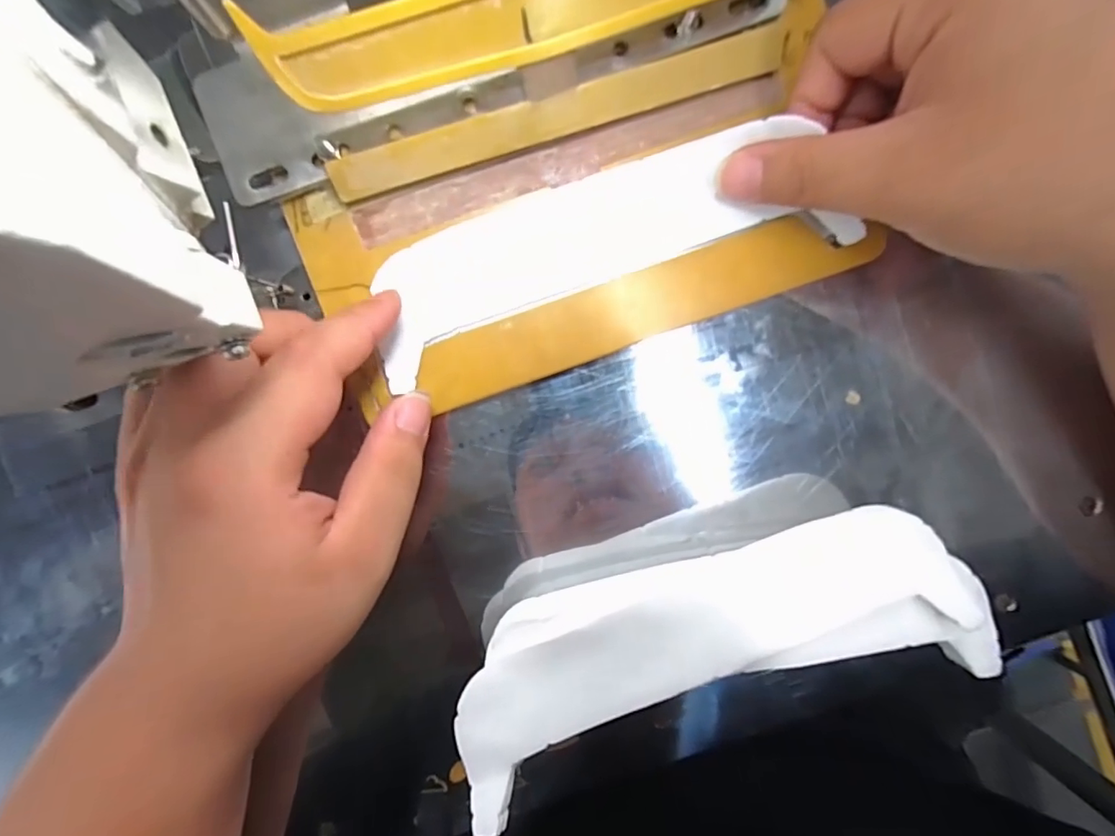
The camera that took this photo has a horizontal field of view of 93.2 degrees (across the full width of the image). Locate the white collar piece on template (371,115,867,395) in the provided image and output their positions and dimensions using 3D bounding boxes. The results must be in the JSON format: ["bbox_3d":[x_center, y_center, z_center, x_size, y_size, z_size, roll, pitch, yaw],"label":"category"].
[{"bbox_3d":[0.015,-0.067,0.208,0.186,0.017,0.054,-20,98,2],"label":"white collar piece on template"}]

